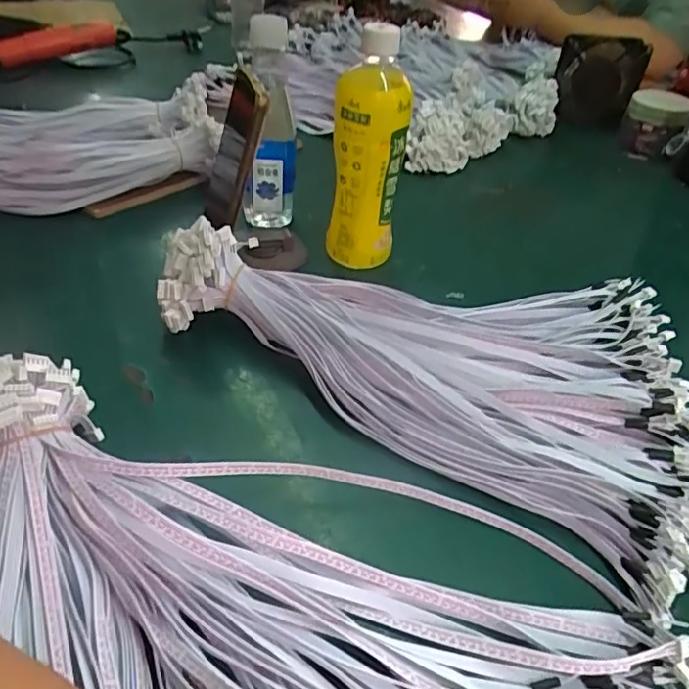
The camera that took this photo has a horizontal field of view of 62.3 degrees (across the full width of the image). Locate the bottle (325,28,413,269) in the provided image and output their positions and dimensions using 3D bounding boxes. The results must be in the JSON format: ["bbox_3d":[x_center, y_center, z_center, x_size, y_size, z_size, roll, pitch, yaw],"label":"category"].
[{"bbox_3d":[0.021,-0.161,0.498,0.062,0.195,0.054,11,42,9],"label":"bottle"}]

